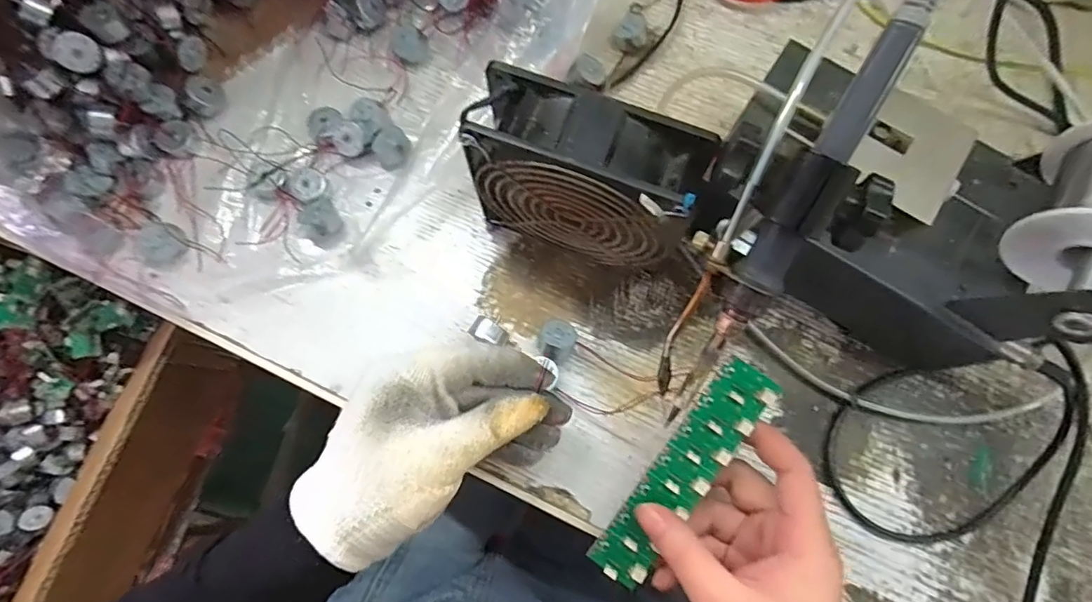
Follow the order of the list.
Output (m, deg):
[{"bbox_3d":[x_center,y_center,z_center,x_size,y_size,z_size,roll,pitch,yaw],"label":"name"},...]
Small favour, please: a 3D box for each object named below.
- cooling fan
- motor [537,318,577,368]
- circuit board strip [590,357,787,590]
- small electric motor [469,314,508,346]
[{"bbox_3d":[0.018,-0.064,0.302,0.123,0.117,0.047,22,76,5],"label":"cooling fan"},{"bbox_3d":[0.007,0.026,0.334,0.022,0.017,0.027,23,76,5],"label":"motor"},{"bbox_3d":[0.073,0.094,0.283,0.031,0.008,0.137,36,95,8],"label":"circuit board strip"},{"bbox_3d":[-0.036,0.020,0.333,0.023,0.021,0.015,27,77,6],"label":"small electric motor"}]

